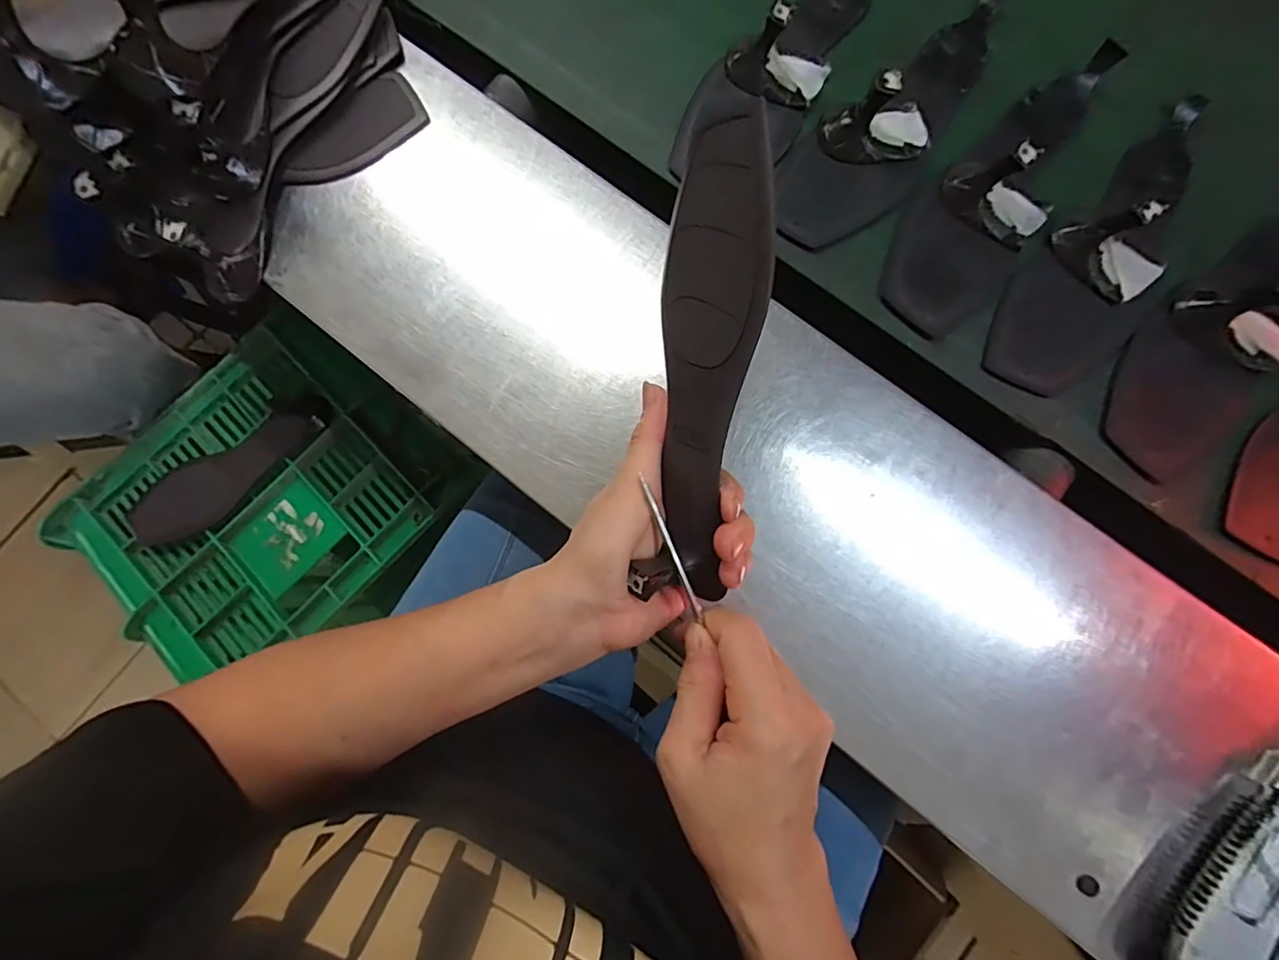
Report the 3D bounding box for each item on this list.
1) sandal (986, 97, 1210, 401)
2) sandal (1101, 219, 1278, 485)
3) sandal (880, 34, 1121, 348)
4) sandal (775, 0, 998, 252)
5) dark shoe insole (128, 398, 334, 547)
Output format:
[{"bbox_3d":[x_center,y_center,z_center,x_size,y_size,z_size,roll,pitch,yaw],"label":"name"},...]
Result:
[{"bbox_3d":[0.316,-0.154,0.347,0.075,0.047,0.229,41,85,8],"label":"sandal"},{"bbox_3d":[0.383,-0.099,0.337,0.225,0.045,0.075,-43,83,-4],"label":"sandal"},{"bbox_3d":[0.246,-0.201,0.363,0.078,0.051,0.229,40,85,7],"label":"sandal"},{"bbox_3d":[0.178,-0.256,0.368,0.081,0.043,0.236,40,85,7],"label":"sandal"},{"bbox_3d":[-0.427,-0.004,0.581,0.234,0.011,0.074,-28,91,1],"label":"dark shoe insole"}]

